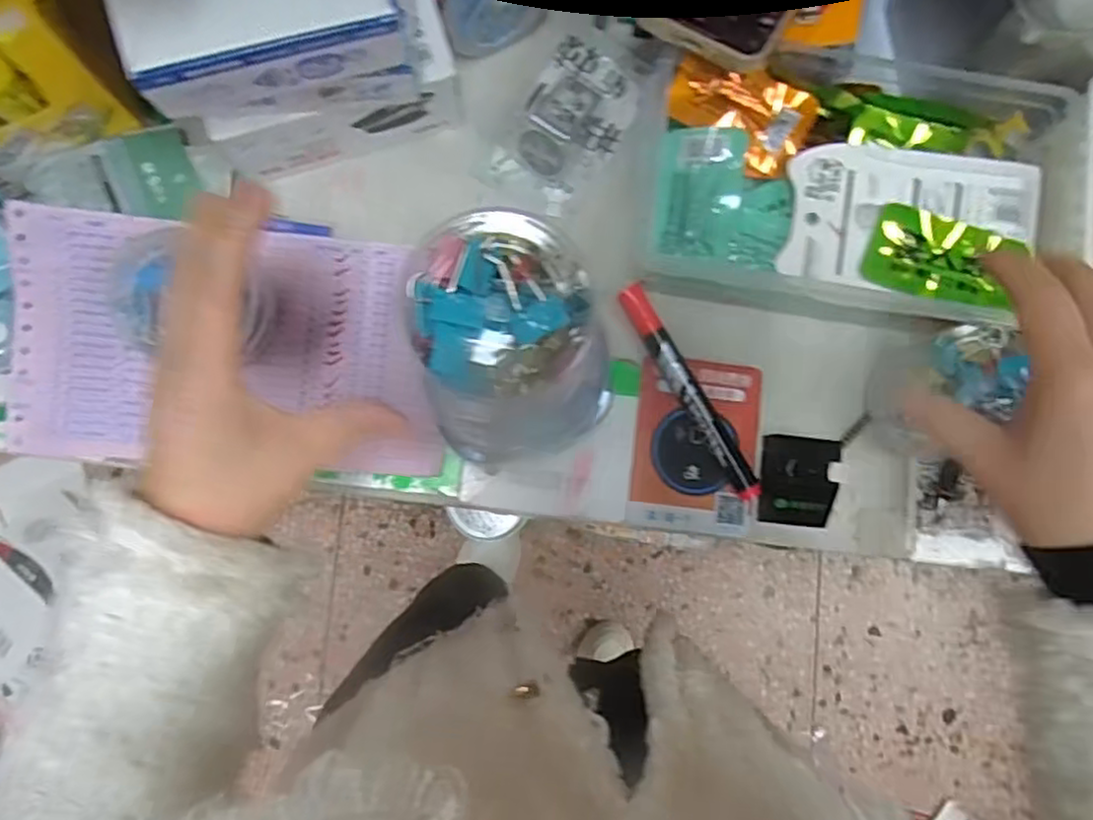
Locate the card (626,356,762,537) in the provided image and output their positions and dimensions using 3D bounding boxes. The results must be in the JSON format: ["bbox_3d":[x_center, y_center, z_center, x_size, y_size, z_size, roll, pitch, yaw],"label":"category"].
[{"bbox_3d":[0.091,0.021,0.425,0.074,0.006,0.102,7,82,0],"label":"card"}]

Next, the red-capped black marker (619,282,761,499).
[{"bbox_3d":[0.086,-0.011,0.419,0.016,0.012,0.145,-30,87,-7],"label":"red-capped black marker"}]

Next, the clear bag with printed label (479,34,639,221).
[{"bbox_3d":[0.015,-0.181,0.427,0.064,0.037,0.109,29,83,-1],"label":"clear bag with printed label"}]

